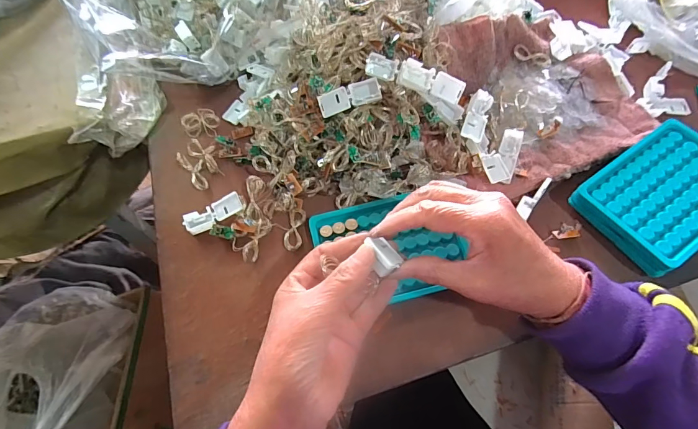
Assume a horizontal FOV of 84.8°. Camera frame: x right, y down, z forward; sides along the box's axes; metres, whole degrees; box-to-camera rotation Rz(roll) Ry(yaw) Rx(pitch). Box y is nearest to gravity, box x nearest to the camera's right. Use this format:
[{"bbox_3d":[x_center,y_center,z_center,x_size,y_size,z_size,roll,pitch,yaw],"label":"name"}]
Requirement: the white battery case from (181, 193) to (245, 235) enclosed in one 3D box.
[{"bbox_3d":[-0.128,-0.001,0.364,0.054,0.009,0.022,-25,65,-11],"label":"white battery case"}]

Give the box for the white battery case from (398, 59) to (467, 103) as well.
[{"bbox_3d":[0.070,-0.112,0.324,0.057,0.010,0.021,18,108,-9],"label":"white battery case"}]

